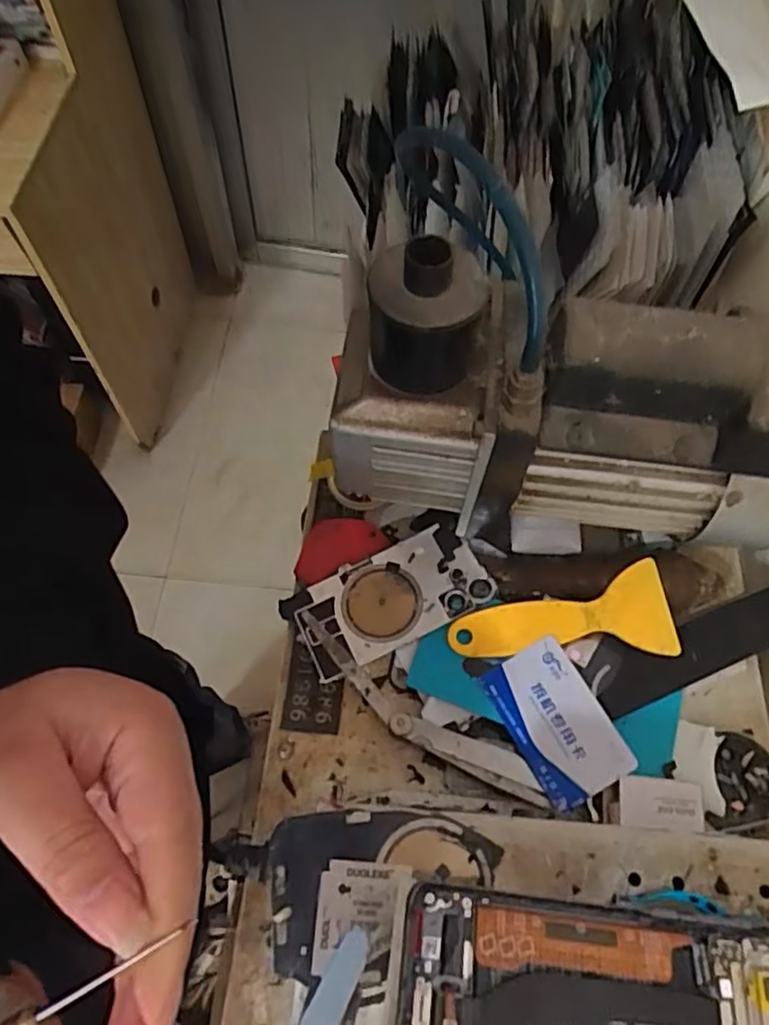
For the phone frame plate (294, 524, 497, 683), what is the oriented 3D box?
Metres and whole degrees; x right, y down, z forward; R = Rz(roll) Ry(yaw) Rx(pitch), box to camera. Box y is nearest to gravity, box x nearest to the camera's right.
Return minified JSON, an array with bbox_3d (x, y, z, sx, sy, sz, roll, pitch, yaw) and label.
[{"bbox_3d":[0.004,0.056,0.417,0.121,0.006,0.064,-26,64,-8],"label":"phone frame plate"}]

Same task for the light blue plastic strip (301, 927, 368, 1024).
[{"bbox_3d":[-0.022,0.199,0.262,0.013,0.004,0.050,26,65,9],"label":"light blue plastic strip"}]

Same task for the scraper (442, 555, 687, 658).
[{"bbox_3d":[0.107,0.067,0.395,0.132,0.004,0.053,-9,66,4],"label":"scraper"}]

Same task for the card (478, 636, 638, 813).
[{"bbox_3d":[0.100,0.122,0.374,0.053,0.004,0.085,-29,65,-5],"label":"card"}]

